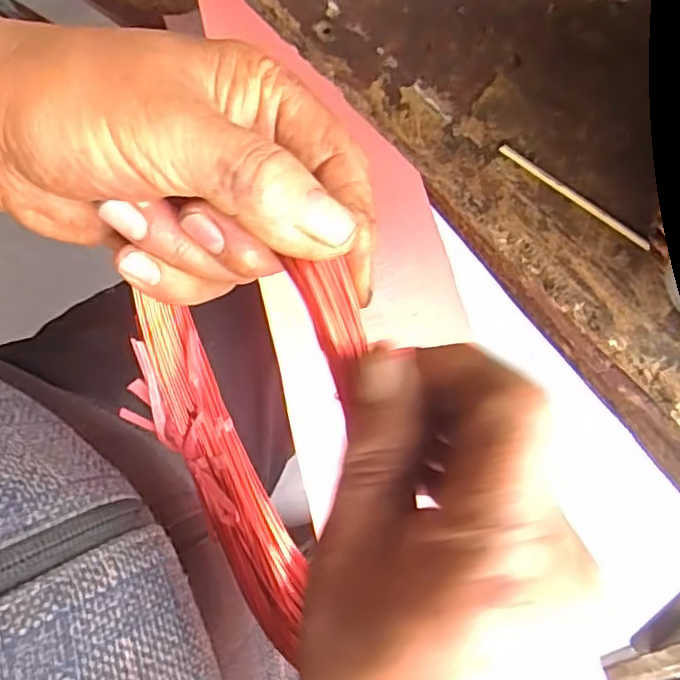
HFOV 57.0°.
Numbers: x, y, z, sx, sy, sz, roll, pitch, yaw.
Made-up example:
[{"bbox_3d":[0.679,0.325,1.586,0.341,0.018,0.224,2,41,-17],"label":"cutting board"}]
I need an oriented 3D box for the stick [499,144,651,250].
[{"bbox_3d":[0.117,-0.072,0.311,0.086,0.004,0.005,37,78,8],"label":"stick"}]

